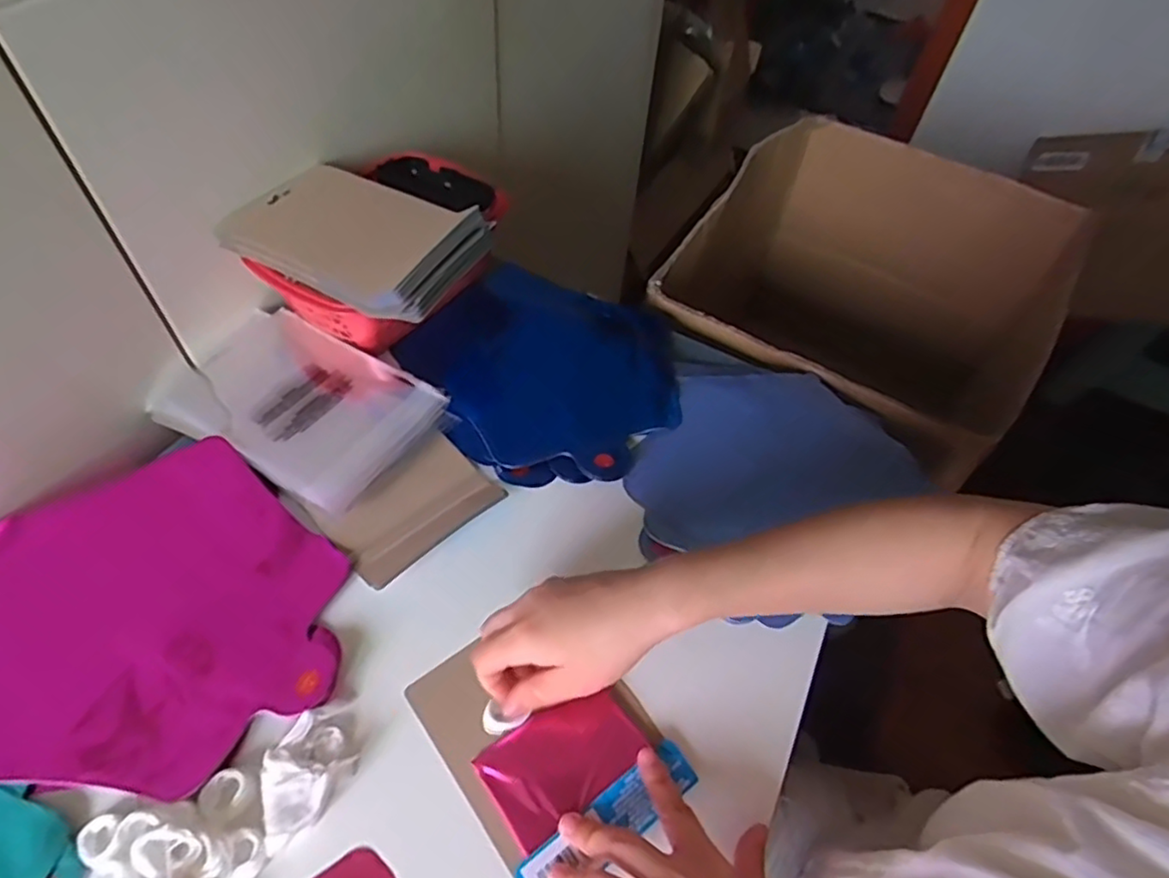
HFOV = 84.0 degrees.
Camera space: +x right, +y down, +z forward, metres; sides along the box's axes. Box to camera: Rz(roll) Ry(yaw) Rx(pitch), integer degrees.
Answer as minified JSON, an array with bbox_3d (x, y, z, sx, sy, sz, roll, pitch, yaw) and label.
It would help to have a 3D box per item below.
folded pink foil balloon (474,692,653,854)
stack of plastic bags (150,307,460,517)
[{"bbox_3d":[-0.013,0.191,0.392,0.091,0.011,0.057,-29,60,-24],"label":"folded pink foil balloon"},{"bbox_3d":[-0.234,-0.034,0.519,0.223,0.025,0.132,30,56,17],"label":"stack of plastic bags"}]

